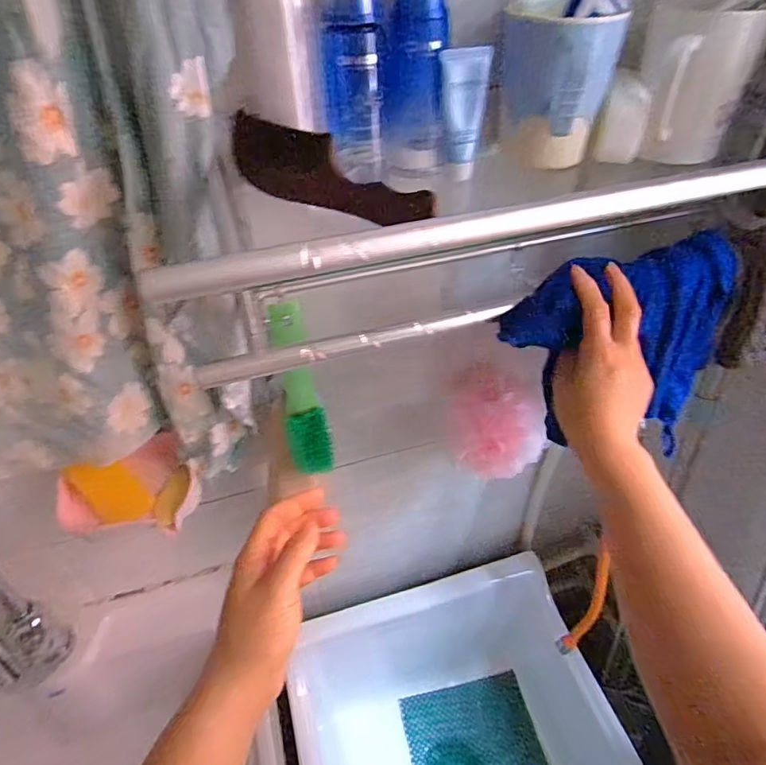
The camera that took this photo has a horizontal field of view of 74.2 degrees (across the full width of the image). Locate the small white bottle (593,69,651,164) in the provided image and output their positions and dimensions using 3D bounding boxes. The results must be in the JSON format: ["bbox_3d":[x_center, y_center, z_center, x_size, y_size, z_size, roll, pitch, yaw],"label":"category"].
[{"bbox_3d":[0.195,-0.213,0.408,0.034,0.061,0.032,15,45,17],"label":"small white bottle"}]

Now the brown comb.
[{"bbox_3d":[-0.042,-0.148,0.358,0.176,0.047,0.013,24,49,25],"label":"brown comb"}]

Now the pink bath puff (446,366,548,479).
[{"bbox_3d":[0.125,0.042,0.591,0.094,0.102,0.105,-16,45,-15],"label":"pink bath puff"}]

